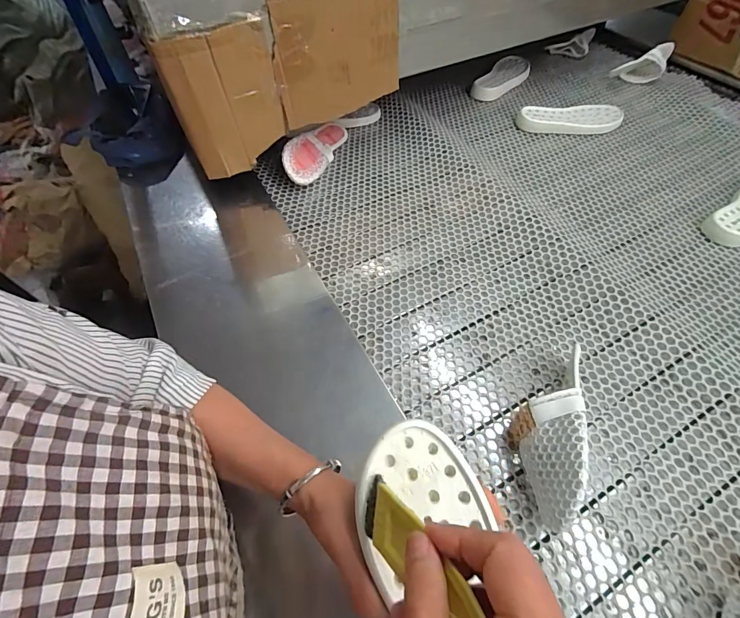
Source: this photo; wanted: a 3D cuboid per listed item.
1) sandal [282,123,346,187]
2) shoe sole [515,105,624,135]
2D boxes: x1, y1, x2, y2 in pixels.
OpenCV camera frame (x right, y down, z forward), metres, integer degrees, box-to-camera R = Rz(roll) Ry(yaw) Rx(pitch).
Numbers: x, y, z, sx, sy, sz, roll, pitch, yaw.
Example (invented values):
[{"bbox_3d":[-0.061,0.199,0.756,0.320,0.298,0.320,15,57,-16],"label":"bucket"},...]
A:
[{"bbox_3d":[-0.124,-0.342,0.798,0.085,0.038,0.228,37,50,-21],"label":"sandal"},{"bbox_3d":[0.465,-0.445,0.867,0.236,0.033,0.096,-5,55,-2],"label":"shoe sole"}]

